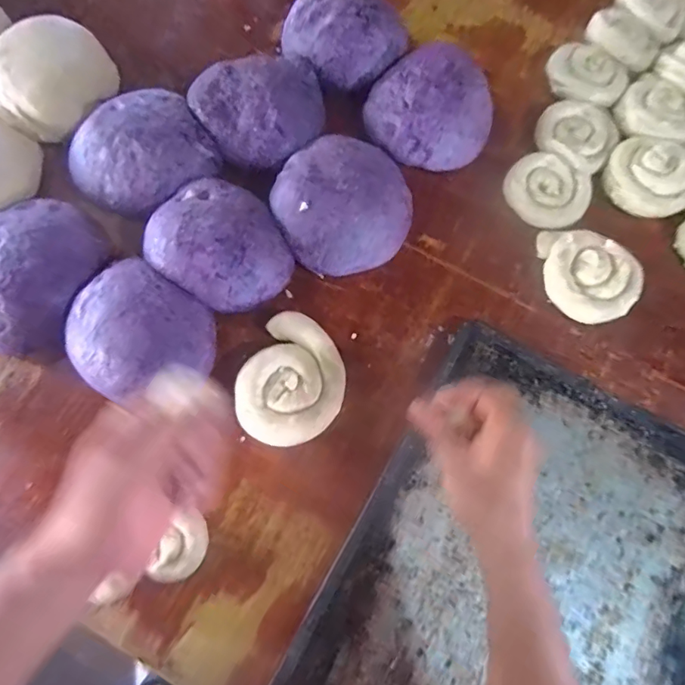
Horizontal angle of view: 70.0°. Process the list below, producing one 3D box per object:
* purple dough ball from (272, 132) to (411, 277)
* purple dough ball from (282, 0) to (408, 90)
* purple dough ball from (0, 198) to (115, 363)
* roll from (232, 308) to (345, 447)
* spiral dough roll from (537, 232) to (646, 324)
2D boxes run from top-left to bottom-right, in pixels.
[{"bbox_3d":[-0.001,-0.163,0.562,0.149,0.057,0.155,1,71,-2],"label":"purple dough ball"},{"bbox_3d":[0.000,-0.405,0.650,0.151,0.063,0.138,1,71,-2],"label":"purple dough ball"},{"bbox_3d":[-0.345,-0.079,0.530,0.152,0.059,0.177,19,71,5],"label":"purple dough ball"},{"bbox_3d":[-0.050,0.041,0.515,0.102,0.026,0.134,22,72,6],"label":"roll"},{"bbox_3d":[0.285,-0.079,0.559,0.105,0.036,0.109,1,71,-2],"label":"spiral dough roll"}]

